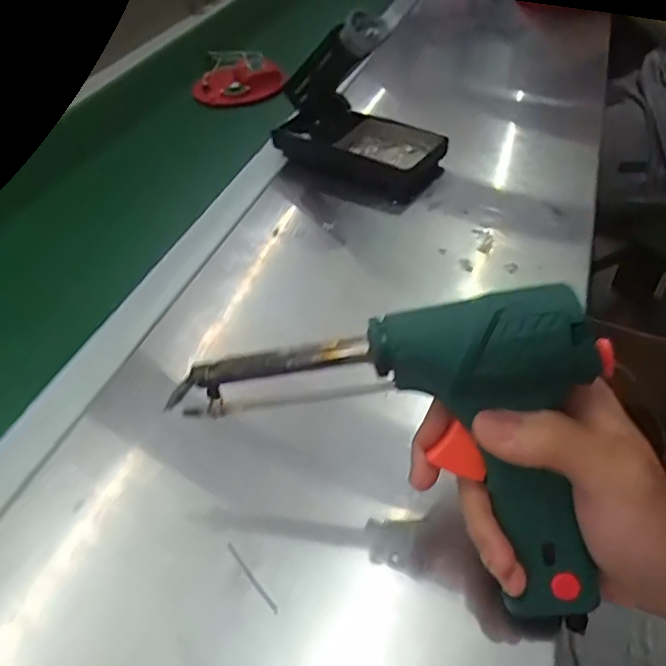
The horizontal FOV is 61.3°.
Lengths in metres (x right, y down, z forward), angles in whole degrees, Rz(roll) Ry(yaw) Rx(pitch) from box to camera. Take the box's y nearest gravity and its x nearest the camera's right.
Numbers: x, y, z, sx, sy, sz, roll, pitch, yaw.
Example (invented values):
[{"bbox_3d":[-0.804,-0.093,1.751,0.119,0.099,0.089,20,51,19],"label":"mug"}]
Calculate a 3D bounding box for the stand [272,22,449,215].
[{"bbox_3d":[0.029,-0.211,0.557,0.174,0.136,0.087,30,55,31],"label":"stand"}]

